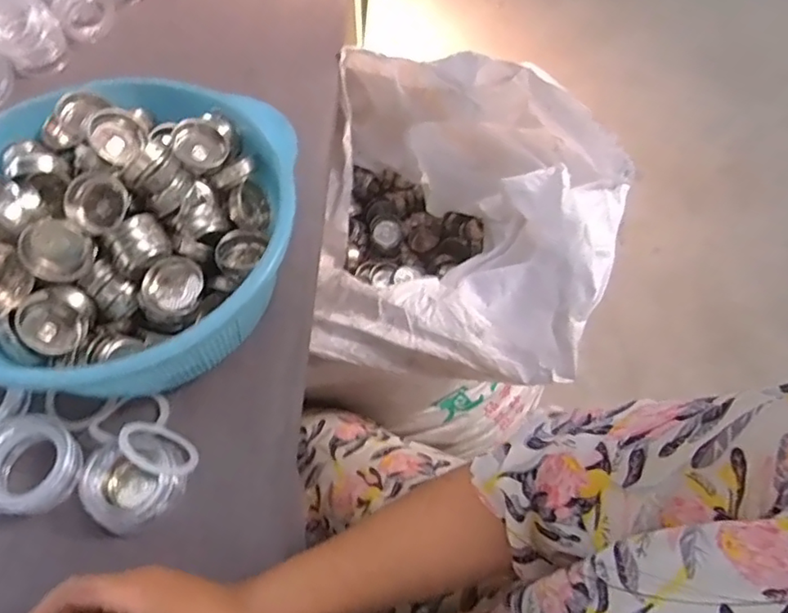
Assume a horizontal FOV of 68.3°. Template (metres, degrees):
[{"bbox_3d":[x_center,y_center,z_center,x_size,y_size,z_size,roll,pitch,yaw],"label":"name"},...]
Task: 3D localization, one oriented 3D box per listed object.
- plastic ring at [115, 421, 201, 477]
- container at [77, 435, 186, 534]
[{"bbox_3d":[-0.176,0.107,0.434,0.060,0.052,0.007,32,102,-7],"label":"plastic ring"},{"bbox_3d":[-0.193,0.128,0.431,0.065,0.030,0.064,-18,62,-10],"label":"container"}]

